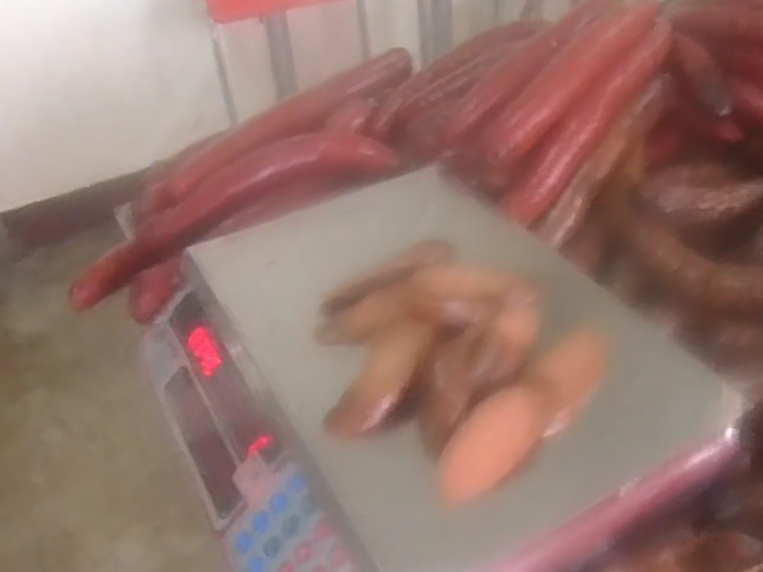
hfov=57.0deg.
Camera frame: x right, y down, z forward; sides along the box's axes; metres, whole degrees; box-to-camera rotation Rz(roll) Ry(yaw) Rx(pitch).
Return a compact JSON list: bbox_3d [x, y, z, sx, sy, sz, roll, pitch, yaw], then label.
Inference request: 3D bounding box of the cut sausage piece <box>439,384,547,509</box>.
[{"bbox_3d":[0.062,0.090,0.399,0.081,0.017,0.040,-34,71,-14],"label":"cut sausage piece"}]

